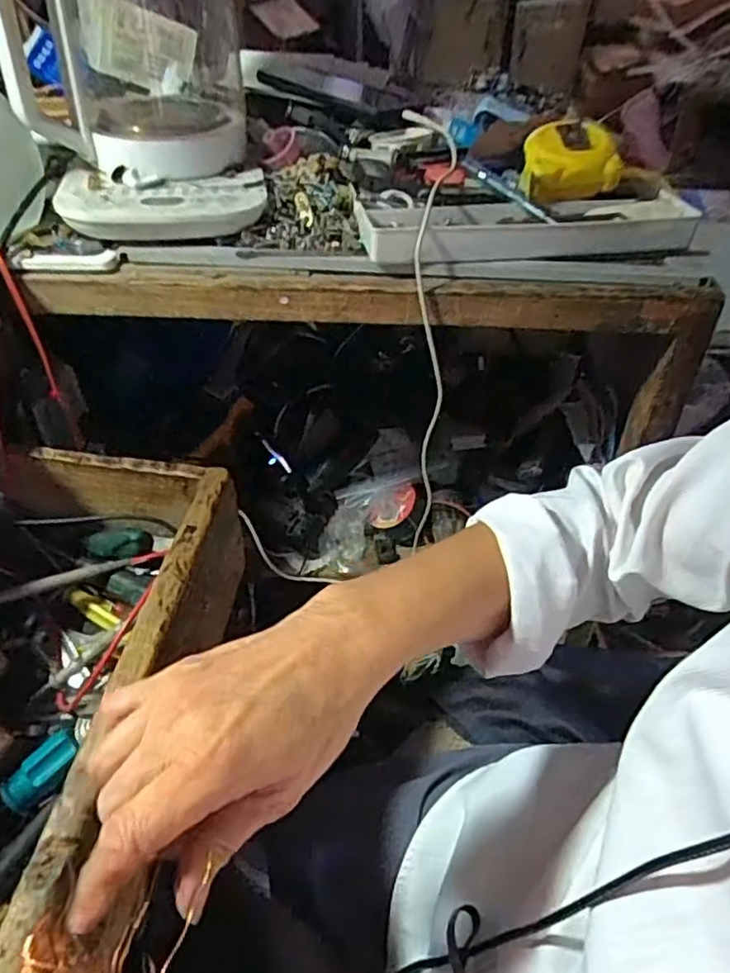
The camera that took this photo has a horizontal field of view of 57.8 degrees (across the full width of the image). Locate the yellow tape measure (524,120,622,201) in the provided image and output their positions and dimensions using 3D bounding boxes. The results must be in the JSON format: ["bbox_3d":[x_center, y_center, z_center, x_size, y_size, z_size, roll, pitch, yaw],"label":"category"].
[{"bbox_3d":[0.172,-0.270,0.551,0.079,0.043,0.068,4,44,2],"label":"yellow tape measure"}]

